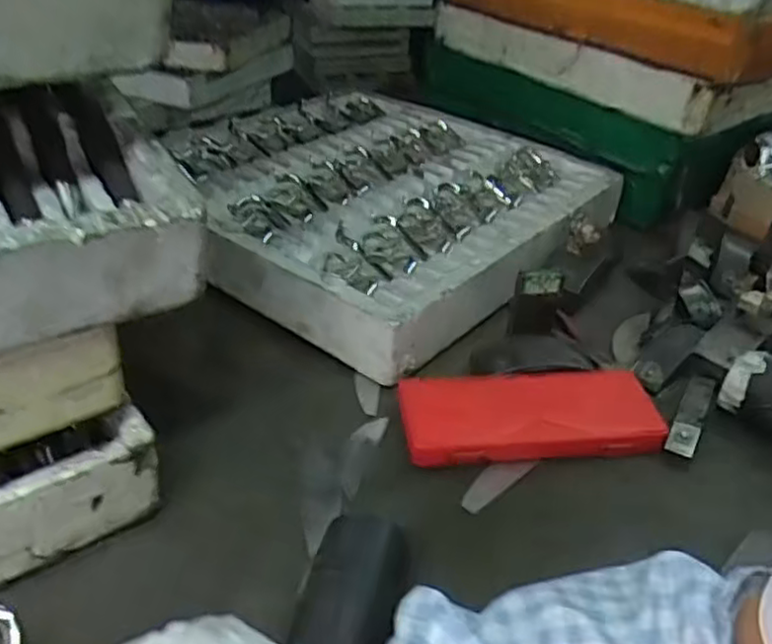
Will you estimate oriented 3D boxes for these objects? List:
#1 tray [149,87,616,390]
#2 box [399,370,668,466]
[{"bbox_3d":[-0.009,-0.161,0.986,0.491,0.103,0.529,25,40,26],"label":"tray"},{"bbox_3d":[0.144,0.092,0.708,0.257,0.032,0.102,-1,35,-9],"label":"box"}]

